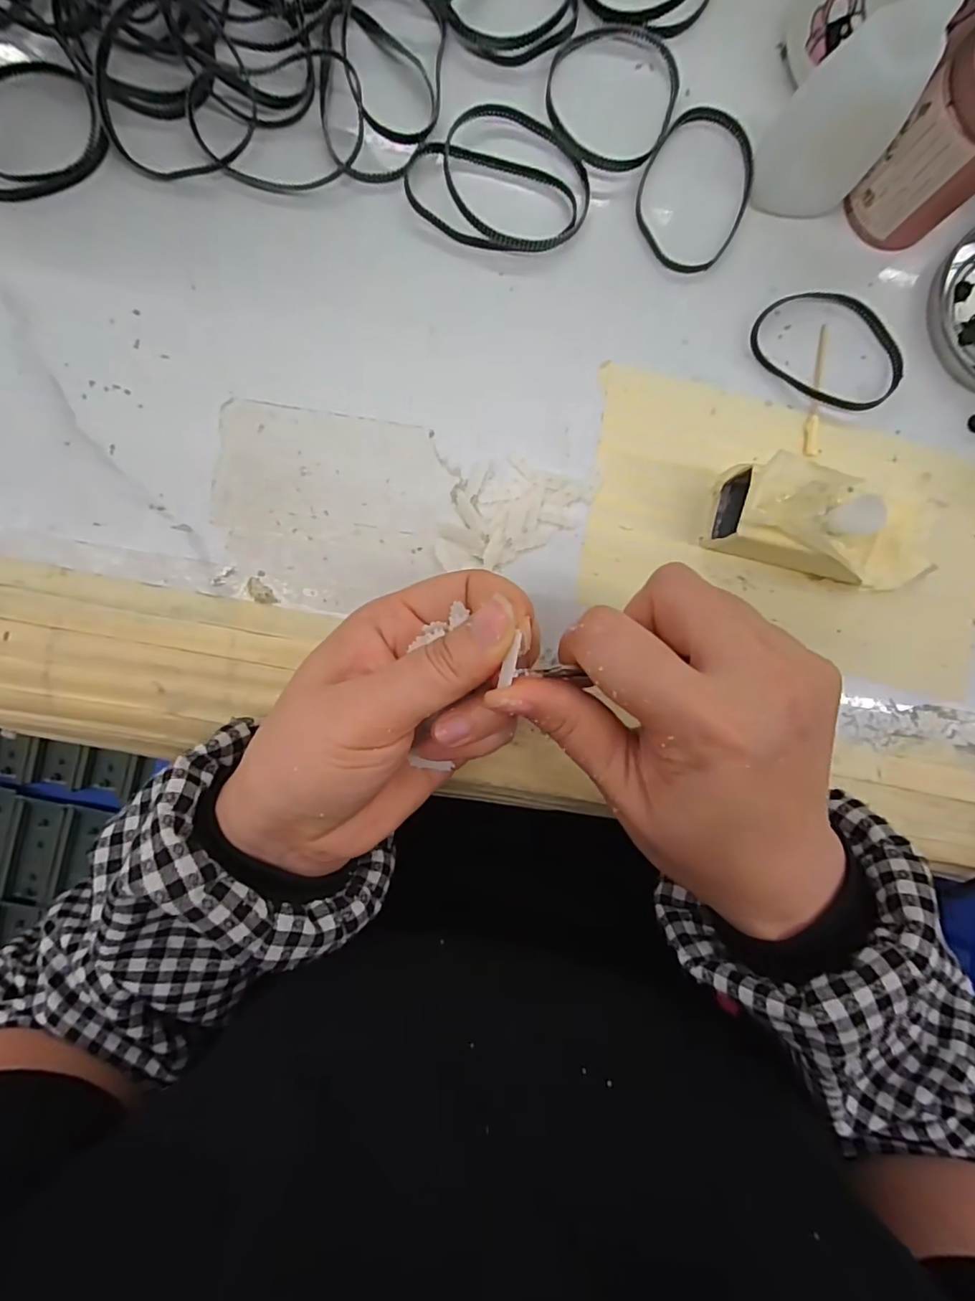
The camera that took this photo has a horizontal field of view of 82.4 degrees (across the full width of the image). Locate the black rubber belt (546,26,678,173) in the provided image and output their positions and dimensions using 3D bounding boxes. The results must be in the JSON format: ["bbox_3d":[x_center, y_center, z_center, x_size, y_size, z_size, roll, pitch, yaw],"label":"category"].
[{"bbox_3d":[0.055,-0.239,0.240,0.060,0.008,0.057,0,91,-4],"label":"black rubber belt"}]

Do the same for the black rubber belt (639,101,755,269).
[{"bbox_3d":[0.092,-0.203,0.244,0.048,0.004,0.069,26,90,-4],"label":"black rubber belt"}]

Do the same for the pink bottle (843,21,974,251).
[{"bbox_3d":[0.183,-0.201,0.218,0.037,0.067,0.044,-40,94,-2],"label":"pink bottle"}]

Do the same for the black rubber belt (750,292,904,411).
[{"bbox_3d":[0.156,-0.137,0.252,0.070,0.005,0.048,32,89,-4],"label":"black rubber belt"}]

